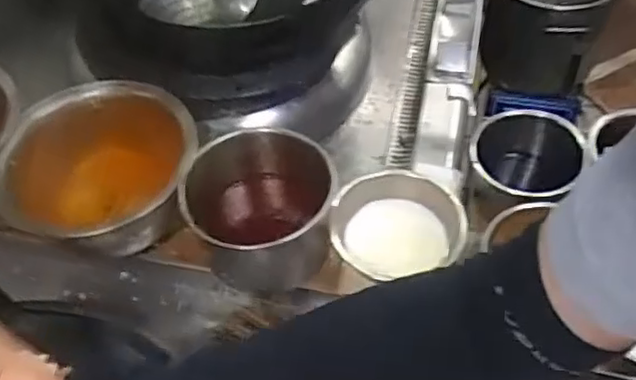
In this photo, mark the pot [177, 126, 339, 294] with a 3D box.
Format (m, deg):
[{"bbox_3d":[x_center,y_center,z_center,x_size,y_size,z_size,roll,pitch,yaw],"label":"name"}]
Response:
[{"bbox_3d":[-0.075,0.033,0.888,0.190,0.150,0.187,-1,53,2],"label":"pot"}]

